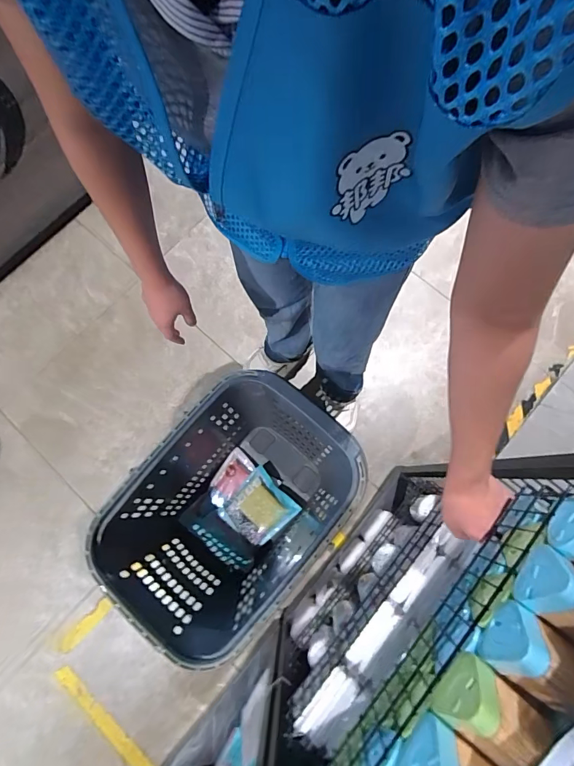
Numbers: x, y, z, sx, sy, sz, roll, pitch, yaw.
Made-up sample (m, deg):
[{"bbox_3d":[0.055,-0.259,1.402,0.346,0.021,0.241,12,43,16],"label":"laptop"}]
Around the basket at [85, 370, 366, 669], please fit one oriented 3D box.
[{"bbox_3d":[-0.107,0.269,0.928,0.357,0.393,0.496,39,81,11],"label":"basket"}]

